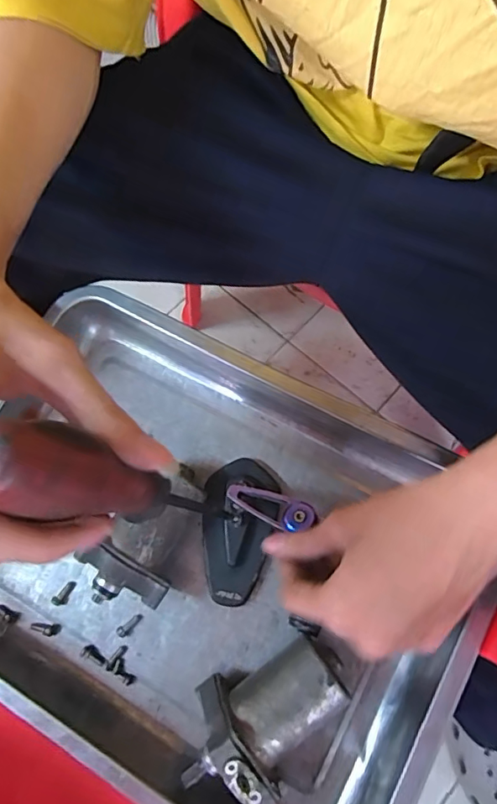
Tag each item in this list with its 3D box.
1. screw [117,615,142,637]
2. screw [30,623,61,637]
[{"bbox_3d":[-0.090,0.169,0.375,0.022,0.007,0.009,-34,73,-11],"label":"screw"},{"bbox_3d":[-0.156,0.174,0.379,0.023,0.006,0.009,0,70,1],"label":"screw"}]

